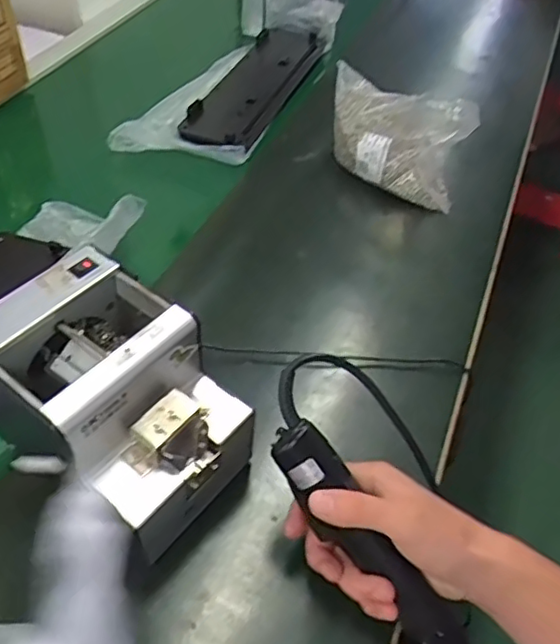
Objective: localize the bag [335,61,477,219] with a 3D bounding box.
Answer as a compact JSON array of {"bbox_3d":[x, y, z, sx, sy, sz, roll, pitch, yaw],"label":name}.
[{"bbox_3d":[0.142,-0.246,0.817,0.221,0.115,0.087,34,55,22],"label":"bag"}]

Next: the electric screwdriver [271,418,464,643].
[{"bbox_3d":[0.074,0.169,0.438,0.039,0.028,0.230,-36,89,-30],"label":"electric screwdriver"}]

